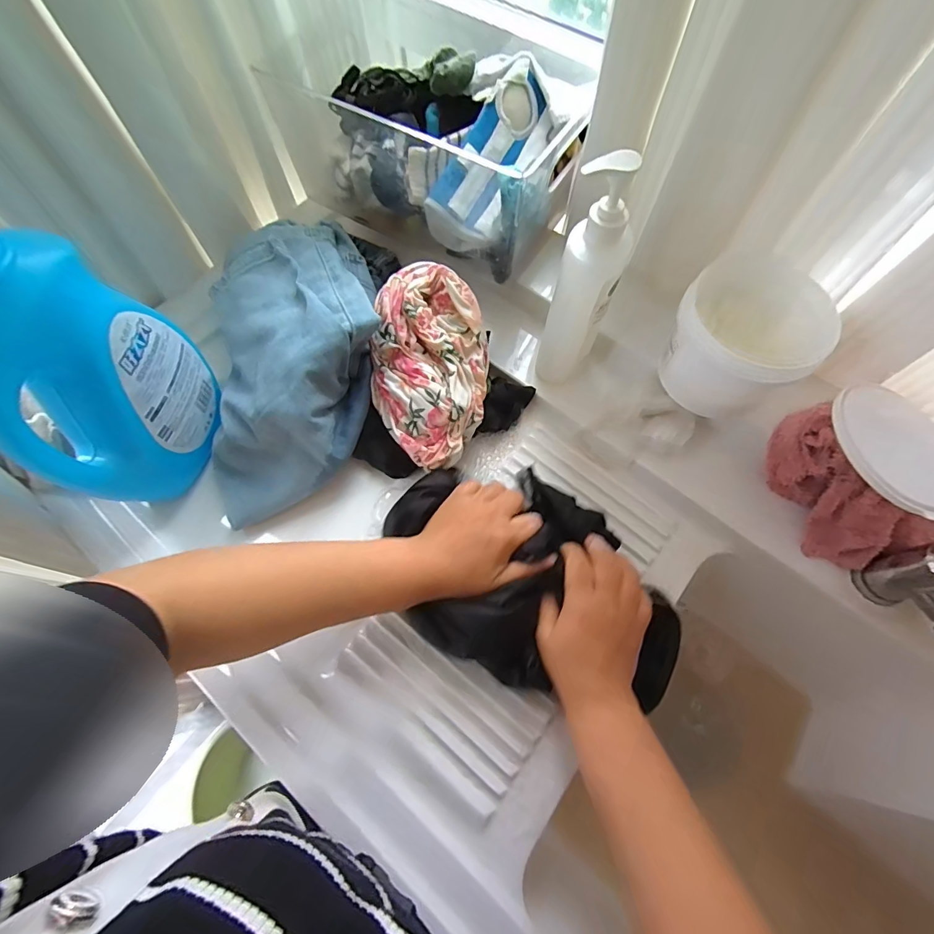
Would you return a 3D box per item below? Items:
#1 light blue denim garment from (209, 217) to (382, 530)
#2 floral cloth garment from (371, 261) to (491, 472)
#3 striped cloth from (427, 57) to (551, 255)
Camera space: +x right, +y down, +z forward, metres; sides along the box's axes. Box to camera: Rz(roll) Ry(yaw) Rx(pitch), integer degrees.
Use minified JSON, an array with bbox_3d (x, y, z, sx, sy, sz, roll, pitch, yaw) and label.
[{"bbox_3d":[-0.183,-0.135,0.467,0.190,0.102,0.349,-8,69,-2],"label":"light blue denim garment"},{"bbox_3d":[-0.038,-0.103,0.450,0.118,0.073,0.197,-1,69,1],"label":"floral cloth garment"},{"bbox_3d":[0.029,-0.337,0.486,0.076,0.043,0.195,29,96,12],"label":"striped cloth"}]

